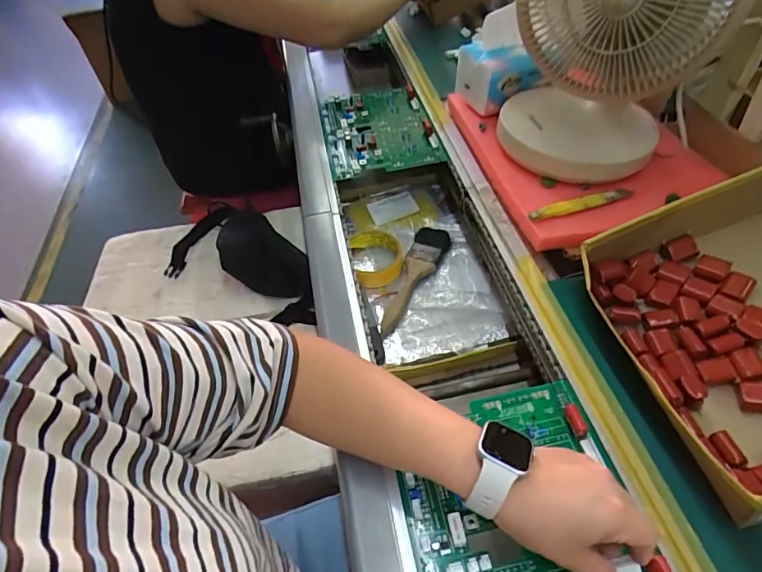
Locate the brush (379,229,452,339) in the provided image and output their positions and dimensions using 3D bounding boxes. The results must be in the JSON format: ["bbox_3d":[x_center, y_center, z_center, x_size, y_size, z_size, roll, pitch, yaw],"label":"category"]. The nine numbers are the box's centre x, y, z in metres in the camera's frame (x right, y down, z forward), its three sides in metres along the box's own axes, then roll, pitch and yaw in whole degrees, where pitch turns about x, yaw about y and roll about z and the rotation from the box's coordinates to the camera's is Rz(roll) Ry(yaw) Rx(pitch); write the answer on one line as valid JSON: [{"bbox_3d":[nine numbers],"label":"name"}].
[{"bbox_3d":[0.050,-0.015,0.649,0.048,0.014,0.204,15,54,15],"label":"brush"}]

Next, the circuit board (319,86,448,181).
[{"bbox_3d":[-0.006,-0.257,0.757,0.170,0.037,0.218,-11,51,-5],"label":"circuit board"}]

